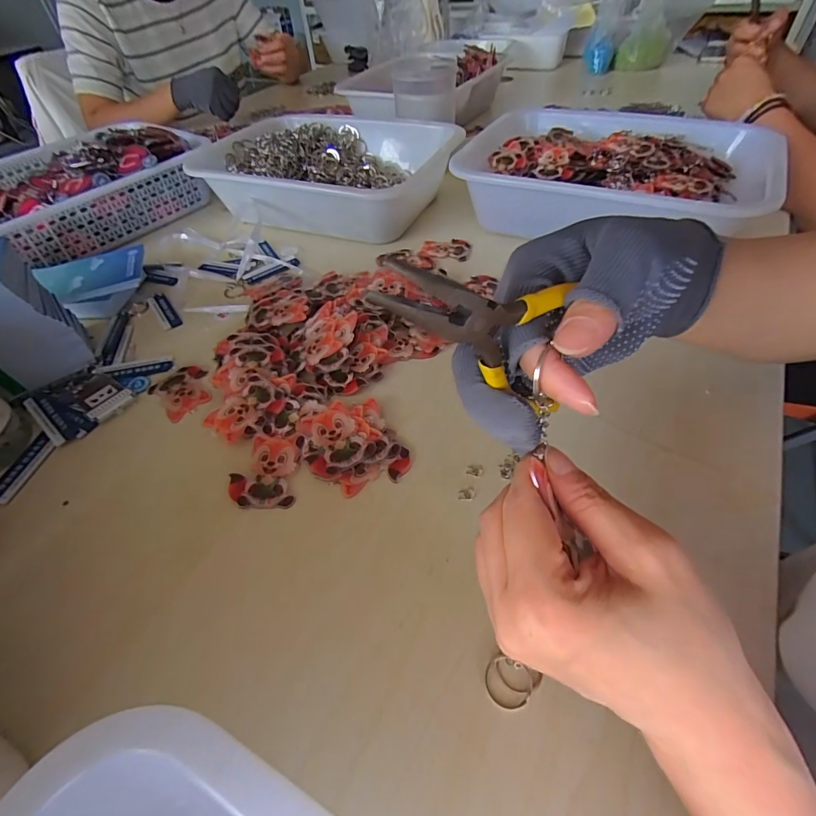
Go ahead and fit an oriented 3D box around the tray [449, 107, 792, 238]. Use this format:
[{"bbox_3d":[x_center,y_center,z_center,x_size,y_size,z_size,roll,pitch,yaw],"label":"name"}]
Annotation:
[{"bbox_3d":[0.236,-0.276,0.515,0.326,0.089,0.239,22,54,21],"label":"tray"}]

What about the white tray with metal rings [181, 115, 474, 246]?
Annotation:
[{"bbox_3d":[-0.111,-0.331,0.595,0.348,0.079,0.241,18,53,18],"label":"white tray with metal rings"}]

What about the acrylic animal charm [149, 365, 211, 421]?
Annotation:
[{"bbox_3d":[-0.209,-0.017,0.389,0.061,0.004,0.049,35,60,29],"label":"acrylic animal charm"}]

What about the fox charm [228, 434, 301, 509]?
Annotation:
[{"bbox_3d":[-0.107,0.047,0.315,0.048,0.004,0.059,0,58,-2],"label":"fox charm"}]

